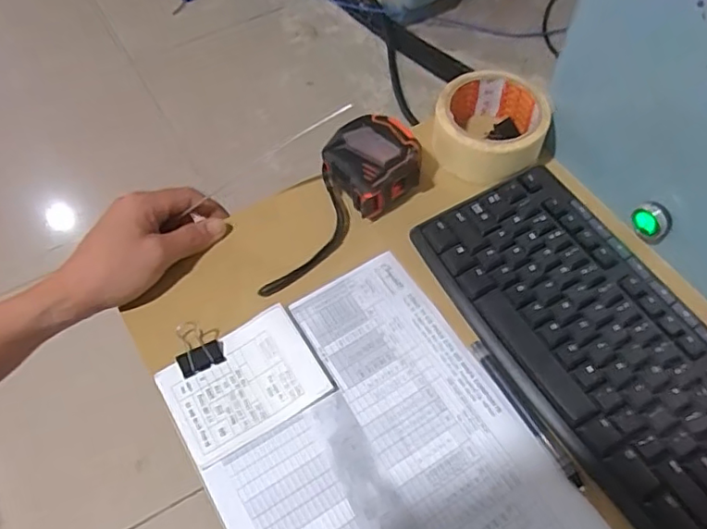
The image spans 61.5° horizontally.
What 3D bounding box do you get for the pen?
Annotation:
[{"bbox_3d":[0.121,0.103,0.418,0.010,0.008,0.118,-25,59,-15],"label":"pen"}]

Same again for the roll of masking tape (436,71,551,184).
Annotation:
[{"bbox_3d":[0.122,-0.123,0.527,0.094,0.051,0.096,-1,56,1],"label":"roll of masking tape"}]

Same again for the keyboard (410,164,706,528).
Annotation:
[{"bbox_3d":[0.206,0.089,0.411,0.143,0.017,0.388,-29,63,-17],"label":"keyboard"}]

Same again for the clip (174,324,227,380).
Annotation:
[{"bbox_3d":[-0.117,0.061,0.446,0.036,0.020,0.034,-24,59,-15],"label":"clip"}]

